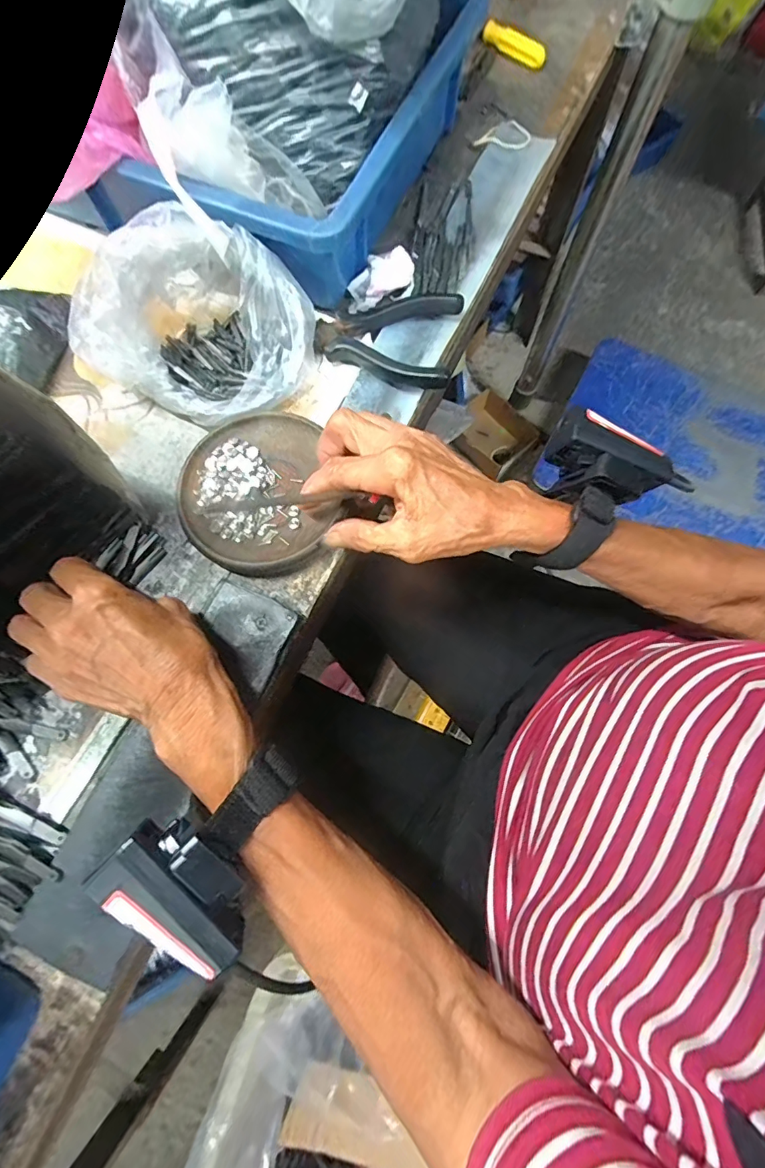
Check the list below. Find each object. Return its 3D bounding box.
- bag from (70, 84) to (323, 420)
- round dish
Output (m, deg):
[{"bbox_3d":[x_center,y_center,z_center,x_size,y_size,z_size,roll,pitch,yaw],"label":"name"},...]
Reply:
[{"bbox_3d":[-0.122,-0.183,0.310,0.129,0.093,0.128,31,76,10],"label":"bag"},{"bbox_3d":[-0.084,-0.060,0.317,0.100,0.015,0.110,0,73,1],"label":"round dish"}]

